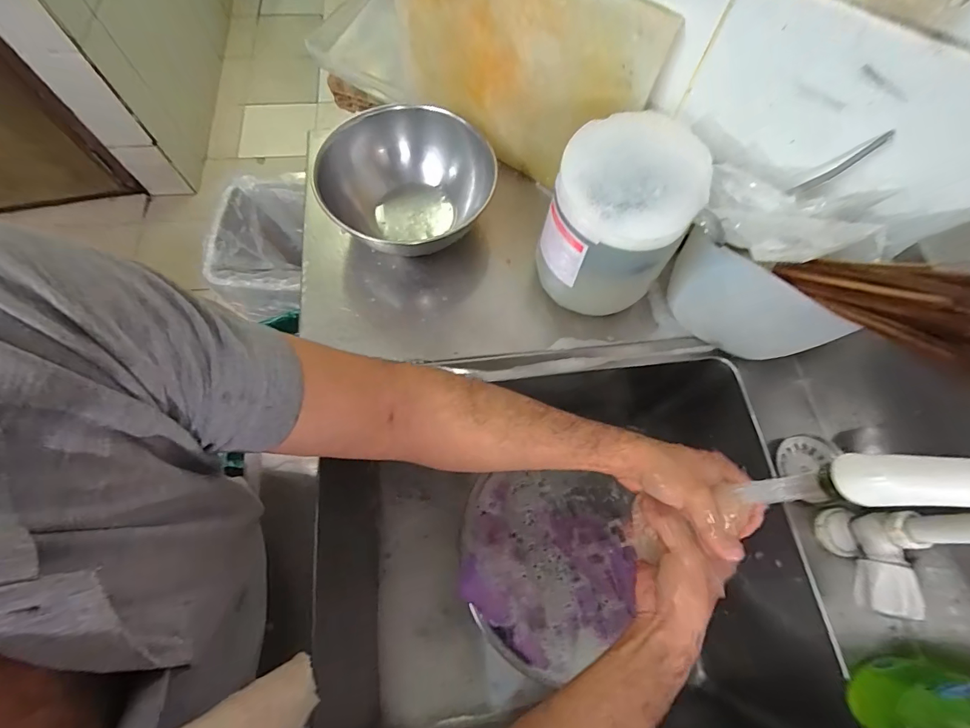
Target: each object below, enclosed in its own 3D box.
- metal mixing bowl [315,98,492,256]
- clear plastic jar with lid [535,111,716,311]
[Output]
[{"bbox_3d":[-0.099,-0.218,0.546,0.193,0.093,0.206,1,69,-2],"label":"metal mixing bowl"},{"bbox_3d":[0.139,-0.149,0.482,0.138,0.192,0.138,23,70,7],"label":"clear plastic jar with lid"}]

